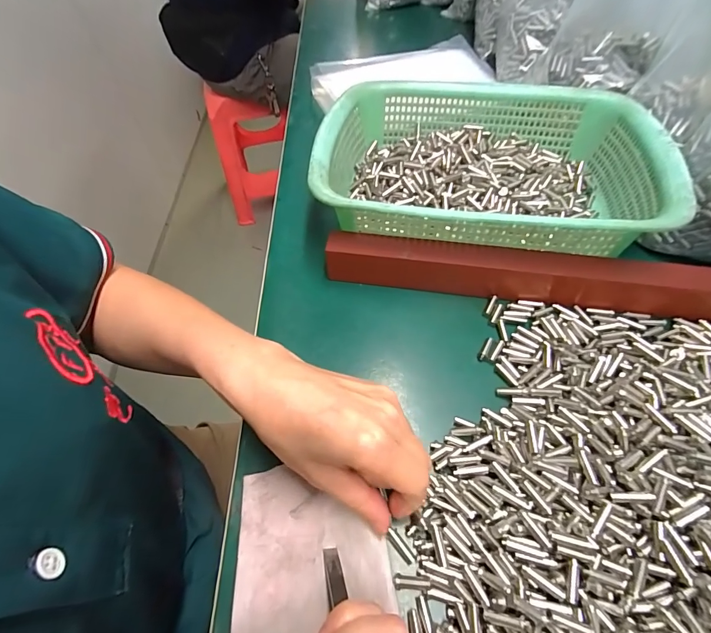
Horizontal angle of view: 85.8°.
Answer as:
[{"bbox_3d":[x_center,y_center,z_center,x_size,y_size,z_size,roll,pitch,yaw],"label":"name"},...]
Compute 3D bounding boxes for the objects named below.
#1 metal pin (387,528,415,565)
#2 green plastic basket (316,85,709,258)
[{"bbox_3d":[0.026,0.134,0.222,0.005,0.006,0.020,-35,58,-19],"label":"metal pin"},{"bbox_3d":[0.118,-0.141,0.367,0.287,0.077,0.217,7,56,8],"label":"green plastic basket"}]

